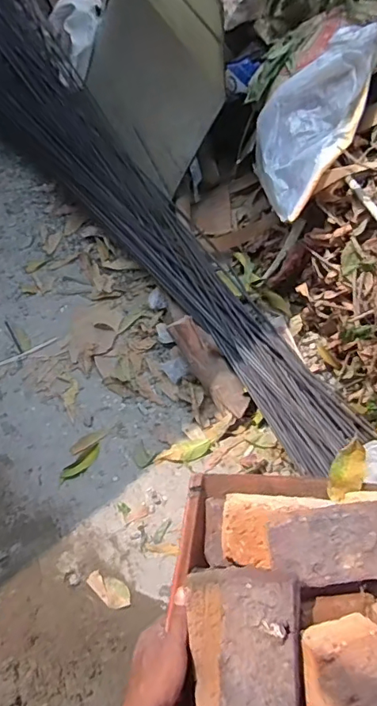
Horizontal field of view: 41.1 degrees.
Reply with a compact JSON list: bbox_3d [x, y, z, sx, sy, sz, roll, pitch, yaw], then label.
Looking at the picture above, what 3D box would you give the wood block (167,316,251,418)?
[{"bbox_3d":[0.073,0.040,1.630,0.094,0.074,0.359,-34,87,-20],"label":"wood block"}]

